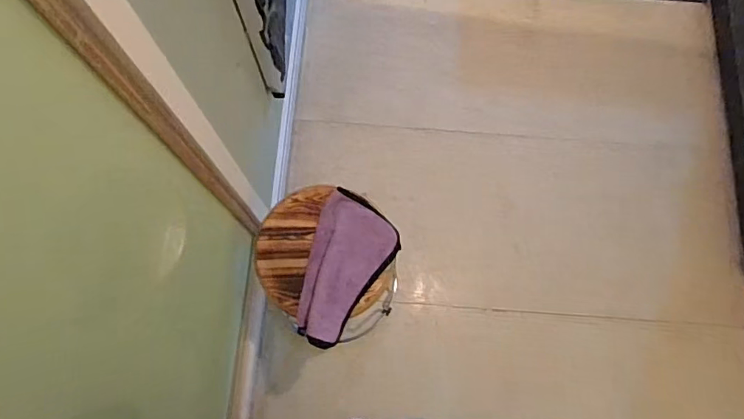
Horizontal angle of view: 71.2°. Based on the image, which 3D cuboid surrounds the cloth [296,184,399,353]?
[{"bbox_3d":[-0.069,0.108,0.999,0.168,0.041,0.275,33,78,7],"label":"cloth"}]

